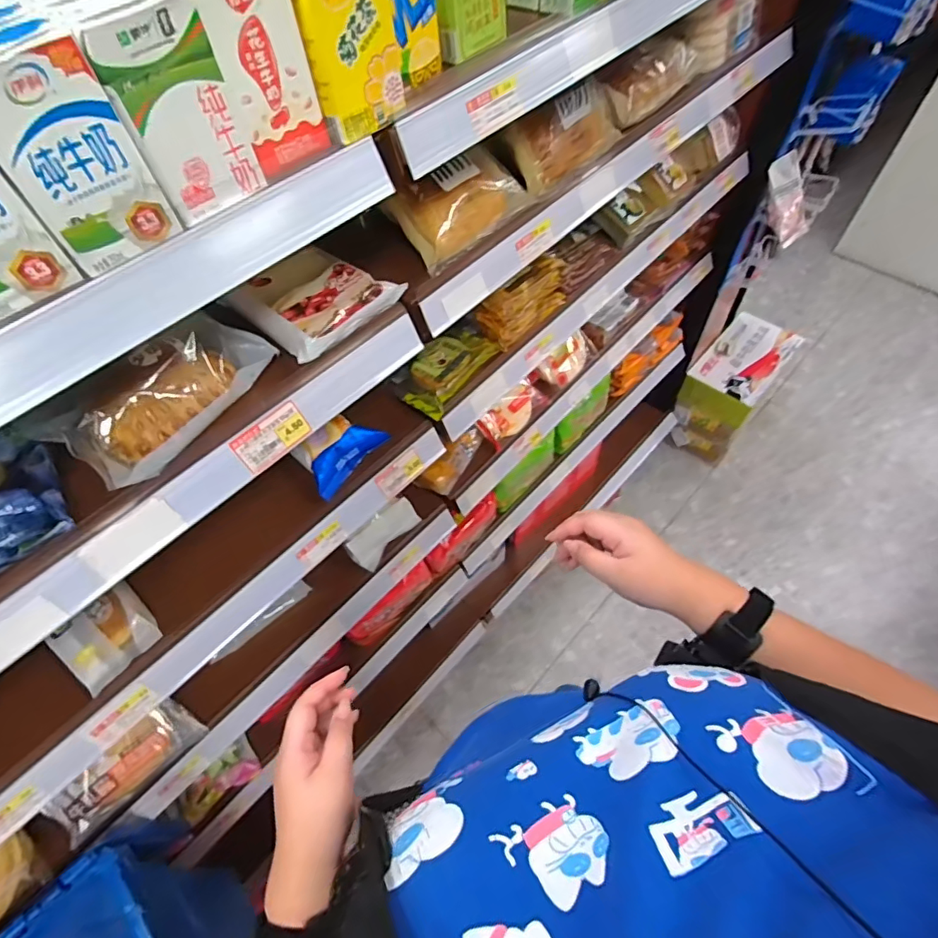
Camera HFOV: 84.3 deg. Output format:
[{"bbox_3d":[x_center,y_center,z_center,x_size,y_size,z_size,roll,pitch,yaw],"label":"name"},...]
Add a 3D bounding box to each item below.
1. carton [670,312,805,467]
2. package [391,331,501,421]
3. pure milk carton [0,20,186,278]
[{"bbox_3d":[0.804,-0.251,1.614,0.199,0.273,0.351,35,66,23],"label":"carton"},{"bbox_3d":[-0.036,-0.145,0.738,0.099,0.028,0.148,34,65,22],"label":"package"},{"bbox_3d":[-0.230,-0.180,0.296,0.045,0.103,0.065,37,66,24],"label":"pure milk carton"}]

